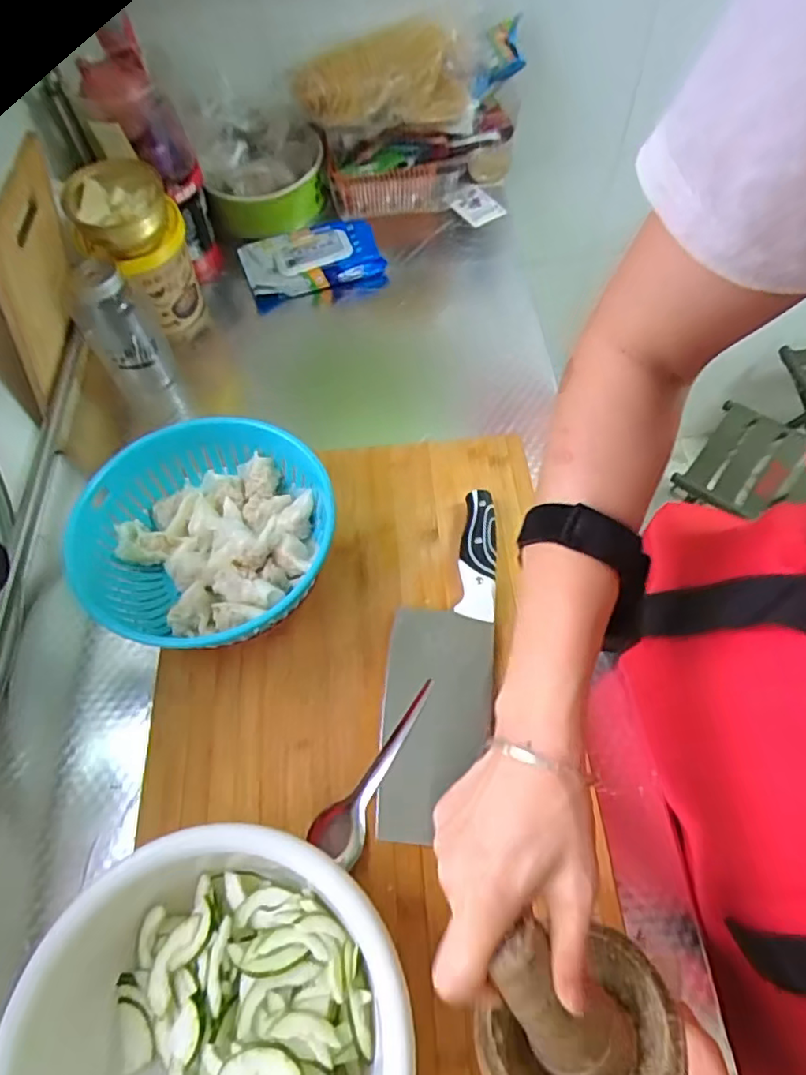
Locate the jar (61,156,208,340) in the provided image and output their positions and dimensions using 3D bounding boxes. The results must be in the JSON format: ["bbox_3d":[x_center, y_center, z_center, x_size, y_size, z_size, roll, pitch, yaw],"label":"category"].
[{"bbox_3d":[-0.293,-0.317,0.696,0.099,0.180,0.095,-1,60,2],"label":"jar"}]

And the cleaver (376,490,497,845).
[{"bbox_3d":[0.033,0.094,0.516,0.085,0.023,0.294,4,61,5],"label":"cleaver"}]

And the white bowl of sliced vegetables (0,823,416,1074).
[{"bbox_3d":[-0.115,0.314,0.376,0.228,0.097,0.233,-1,60,2],"label":"white bowl of sliced vegetables"}]

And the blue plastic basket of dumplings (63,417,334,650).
[{"bbox_3d":[-0.168,0.006,0.536,0.202,0.098,0.207,-1,60,2],"label":"blue plastic basket of dumplings"}]

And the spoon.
[{"bbox_3d":[-0.018,0.173,0.467,0.040,0.024,0.144,26,65,16],"label":"spoon"}]

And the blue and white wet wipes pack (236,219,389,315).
[{"bbox_3d":[-0.117,-0.357,0.789,0.173,0.047,0.091,-14,61,-5],"label":"blue and white wet wipes pack"}]

